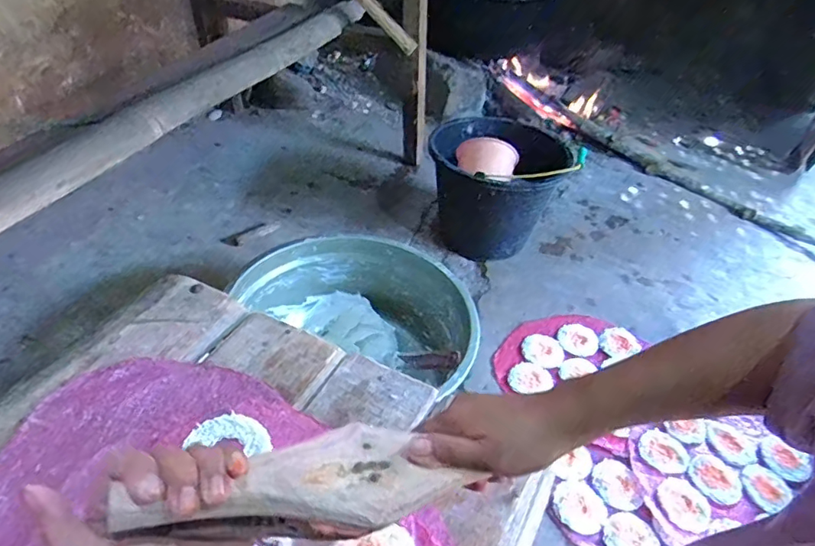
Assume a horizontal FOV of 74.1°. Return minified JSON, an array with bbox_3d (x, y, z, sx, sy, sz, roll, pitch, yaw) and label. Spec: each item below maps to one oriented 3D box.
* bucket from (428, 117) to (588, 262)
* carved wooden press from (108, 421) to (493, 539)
[{"bbox_3d":[0.204,-0.196,1.260,0.286,0.238,0.294,3,41,-3],"label":"bucket"},{"bbox_3d":[-0.061,0.134,0.336,0.205,0.037,0.061,1,39,-28],"label":"carved wooden press"}]

